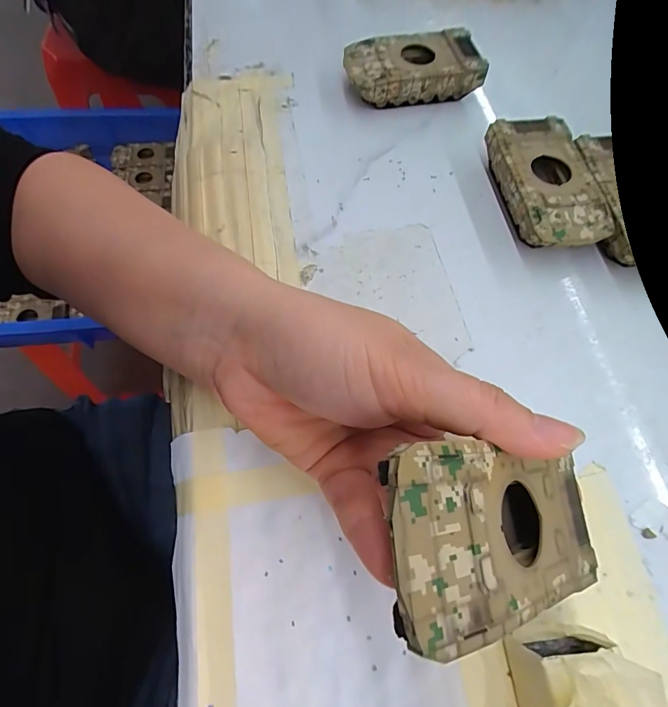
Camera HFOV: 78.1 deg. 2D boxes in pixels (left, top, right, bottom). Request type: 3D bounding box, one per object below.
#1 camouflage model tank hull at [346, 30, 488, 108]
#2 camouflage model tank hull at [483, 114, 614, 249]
[{"bbox_3d":[0.057,-0.206,0.303,0.095,0.028,0.046,-8,65,-5],"label":"camouflage model tank hull"},{"bbox_3d":[0.130,-0.102,0.259,0.051,0.027,0.094,-6,65,-5],"label":"camouflage model tank hull"}]

